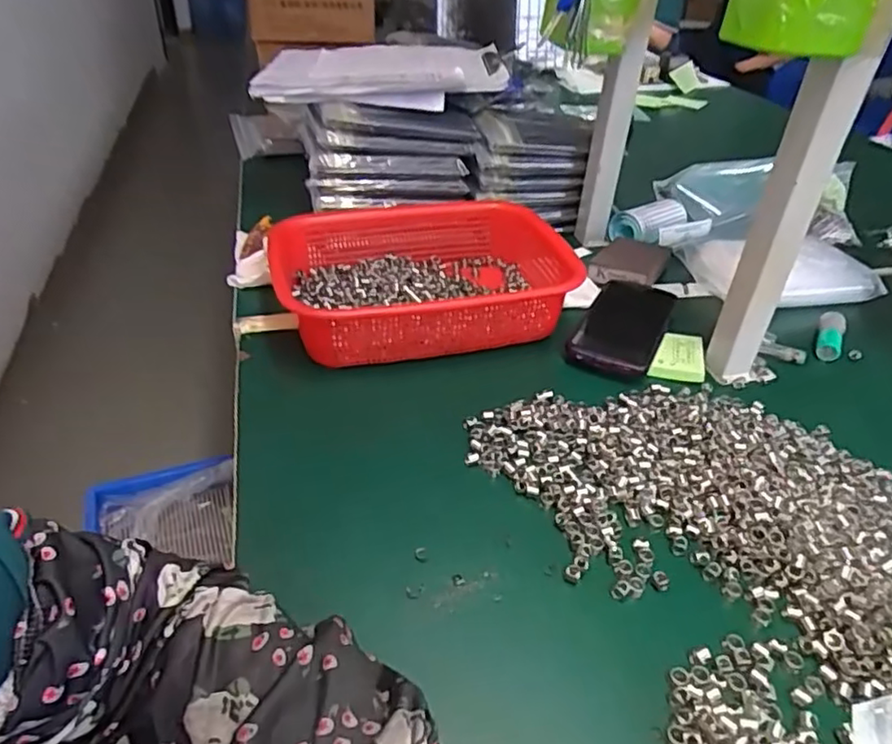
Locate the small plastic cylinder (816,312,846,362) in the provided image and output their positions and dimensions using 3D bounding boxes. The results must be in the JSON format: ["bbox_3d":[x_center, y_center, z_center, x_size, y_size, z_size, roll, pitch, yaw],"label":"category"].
[{"bbox_3d":[0.390,-0.039,0.634,0.024,0.020,0.066,21,52,21],"label":"small plastic cylinder"}]

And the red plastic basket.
[{"bbox_3d":[-0.007,-0.098,0.634,0.310,0.062,0.213,-6,37,-13],"label":"red plastic basket"}]

